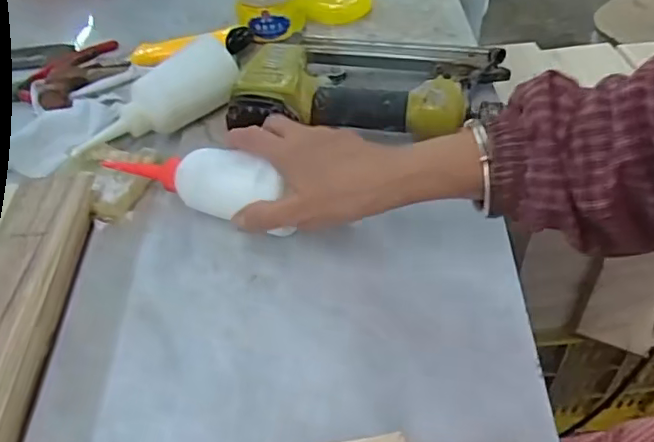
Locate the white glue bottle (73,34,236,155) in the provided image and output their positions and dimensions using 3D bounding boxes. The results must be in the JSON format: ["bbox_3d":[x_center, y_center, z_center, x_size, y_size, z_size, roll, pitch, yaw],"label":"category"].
[{"bbox_3d":[-0.153,-0.106,0.526,0.162,0.057,0.047,-35,52,-5],"label":"white glue bottle"}]

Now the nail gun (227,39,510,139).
[{"bbox_3d":[0.043,-0.122,0.523,0.228,0.067,0.146,4,48,9],"label":"nail gun"}]

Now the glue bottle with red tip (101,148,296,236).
[{"bbox_3d":[-0.100,-0.029,0.456,0.183,0.038,0.044,11,48,34],"label":"glue bottle with red tip"}]

